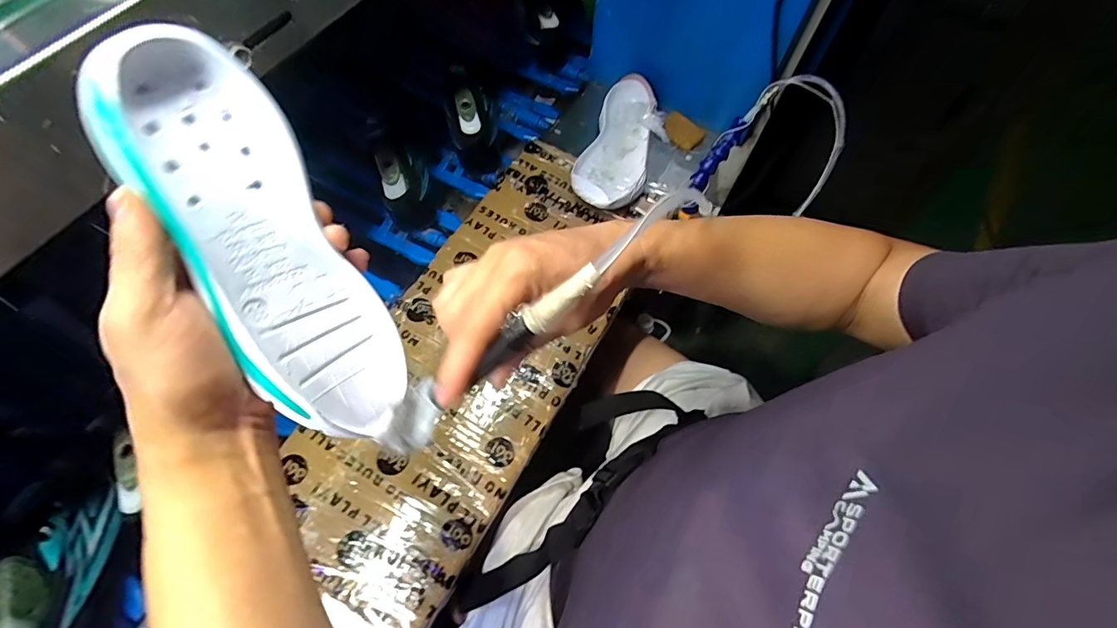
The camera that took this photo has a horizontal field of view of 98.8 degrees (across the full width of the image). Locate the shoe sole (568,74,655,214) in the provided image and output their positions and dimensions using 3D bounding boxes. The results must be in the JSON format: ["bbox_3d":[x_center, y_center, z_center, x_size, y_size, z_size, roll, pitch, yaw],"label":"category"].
[{"bbox_3d":[0.086,-0.248,0.709,0.097,0.050,0.256,12,63,8],"label":"shoe sole"}]

